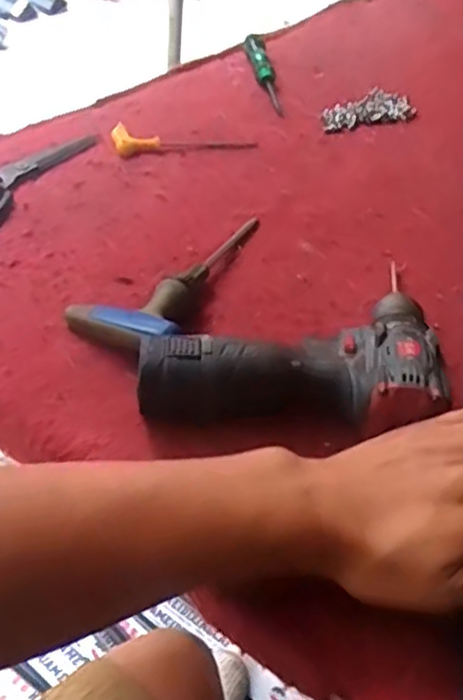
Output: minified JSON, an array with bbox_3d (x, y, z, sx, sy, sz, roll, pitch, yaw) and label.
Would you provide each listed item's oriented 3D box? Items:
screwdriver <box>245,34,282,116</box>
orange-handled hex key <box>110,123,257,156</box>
[{"bbox_3d":[0.040,-0.349,0.861,0.026,0.028,0.181,-3,45,-8],"label":"screwdriver"},{"bbox_3d":[-0.049,-0.224,0.730,0.151,0.012,0.044,-6,46,-12],"label":"orange-handled hex key"}]

